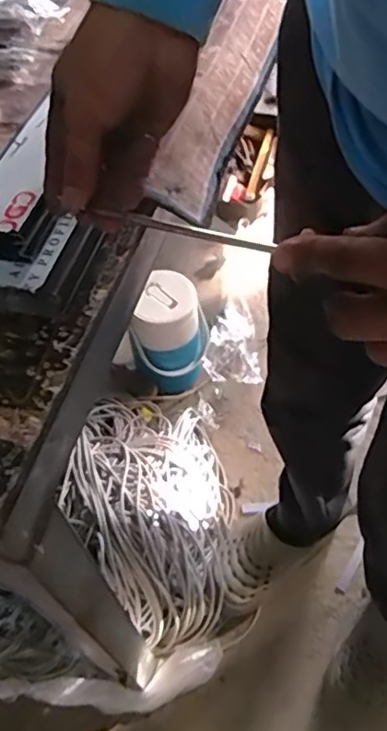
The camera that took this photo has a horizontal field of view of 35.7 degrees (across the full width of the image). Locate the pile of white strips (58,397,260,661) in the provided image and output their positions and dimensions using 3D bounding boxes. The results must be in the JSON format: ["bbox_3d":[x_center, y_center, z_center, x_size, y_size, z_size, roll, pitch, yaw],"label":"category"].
[{"bbox_3d":[-0.047,0.244,1.015,0.242,0.214,0.415,-10,55,-3],"label":"pile of white strips"}]

